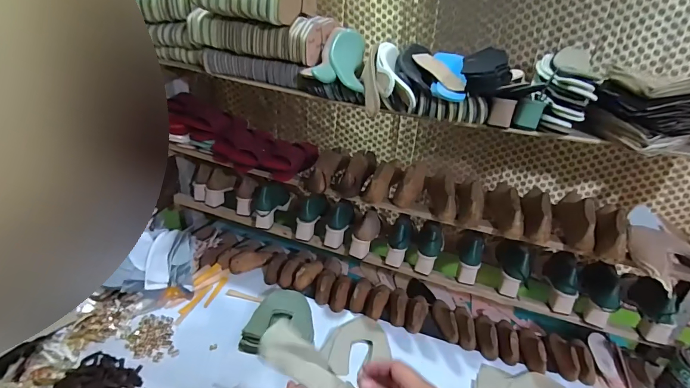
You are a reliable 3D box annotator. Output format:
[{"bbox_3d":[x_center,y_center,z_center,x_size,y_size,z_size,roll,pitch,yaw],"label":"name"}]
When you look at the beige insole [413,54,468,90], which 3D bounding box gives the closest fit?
[{"bbox_3d":[0.210,-0.273,0.789,0.046,0.010,0.185,-21,47,-9],"label":"beige insole"}]

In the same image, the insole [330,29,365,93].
[{"bbox_3d":[0.008,-0.327,0.860,0.083,0.028,0.237,3,55,-4],"label":"insole"}]

